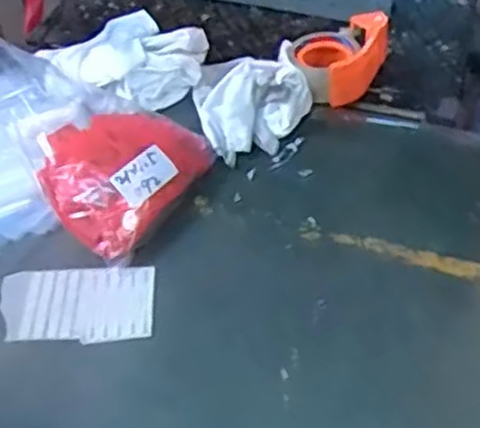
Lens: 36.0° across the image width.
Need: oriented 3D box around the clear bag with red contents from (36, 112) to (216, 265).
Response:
[{"bbox_3d":[-0.142,-0.056,0.815,0.164,0.069,0.182,26,55,23],"label":"clear bag with red contents"}]

